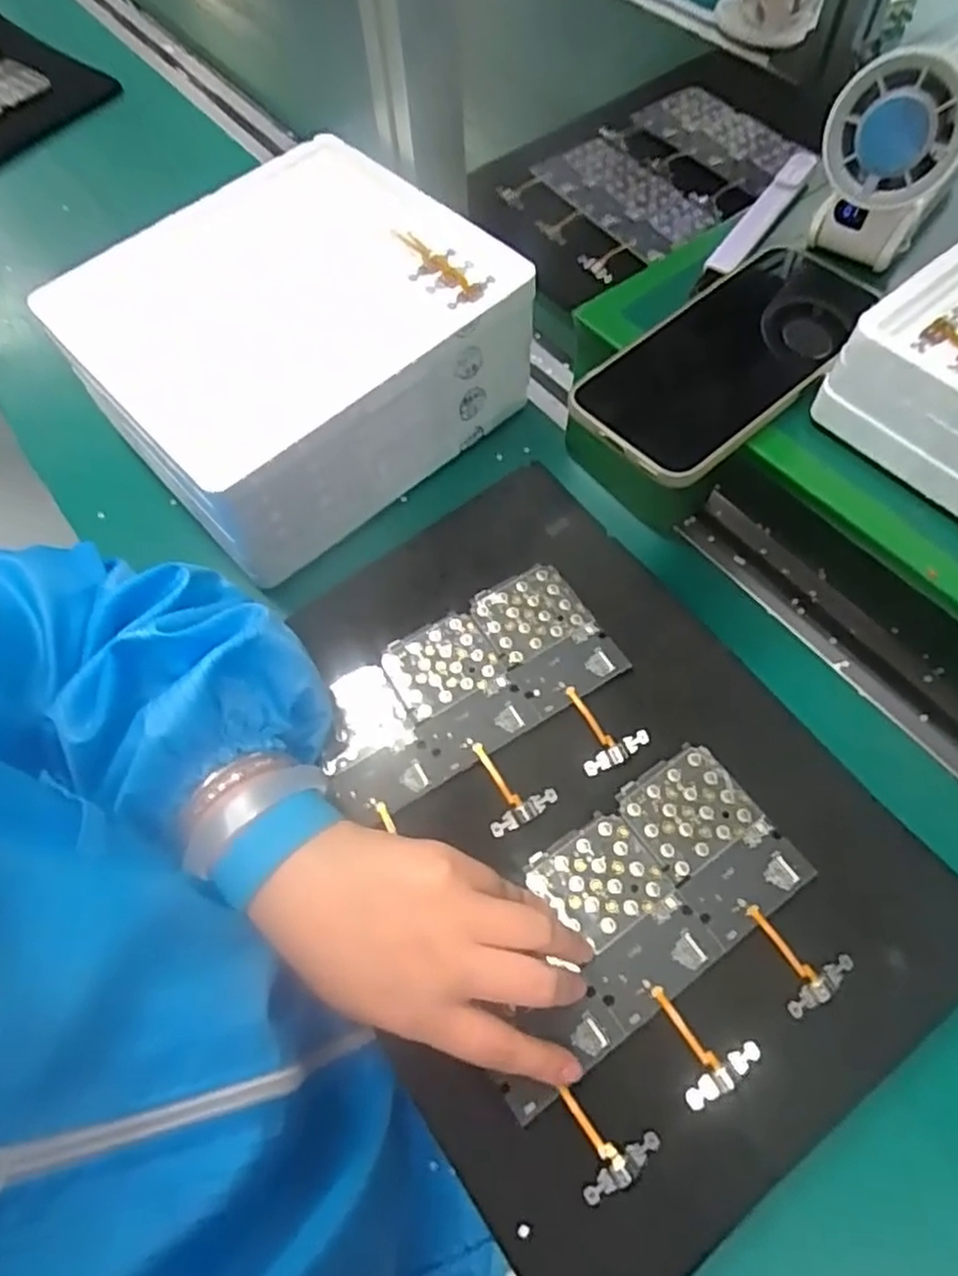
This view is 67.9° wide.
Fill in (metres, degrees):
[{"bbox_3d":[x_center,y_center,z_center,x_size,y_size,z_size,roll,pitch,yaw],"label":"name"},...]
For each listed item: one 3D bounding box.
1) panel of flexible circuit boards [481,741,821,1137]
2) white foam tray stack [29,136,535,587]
[{"bbox_3d":[0.063,0.124,0.322,0.161,0.012,0.079,-33,66,-14],"label":"panel of flexible circuit boards"},{"bbox_3d":[-0.112,-0.177,0.446,0.216,0.102,0.200,-41,68,-16],"label":"white foam tray stack"}]

